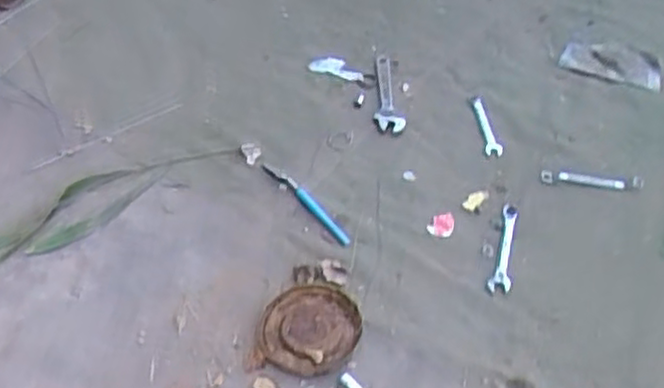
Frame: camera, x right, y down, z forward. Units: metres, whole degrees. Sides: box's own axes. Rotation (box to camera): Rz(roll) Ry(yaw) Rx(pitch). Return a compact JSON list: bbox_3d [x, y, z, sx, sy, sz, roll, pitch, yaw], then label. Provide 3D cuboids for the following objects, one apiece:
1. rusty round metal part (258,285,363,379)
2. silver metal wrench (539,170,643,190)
[{"bbox_3d":[-0.026,0.164,0.894,0.116,0.008,0.122,-2,48,2],"label":"rusty round metal part"},{"bbox_3d":[0.351,-0.020,0.992,0.132,0.007,0.018,5,48,8],"label":"silver metal wrench"}]

